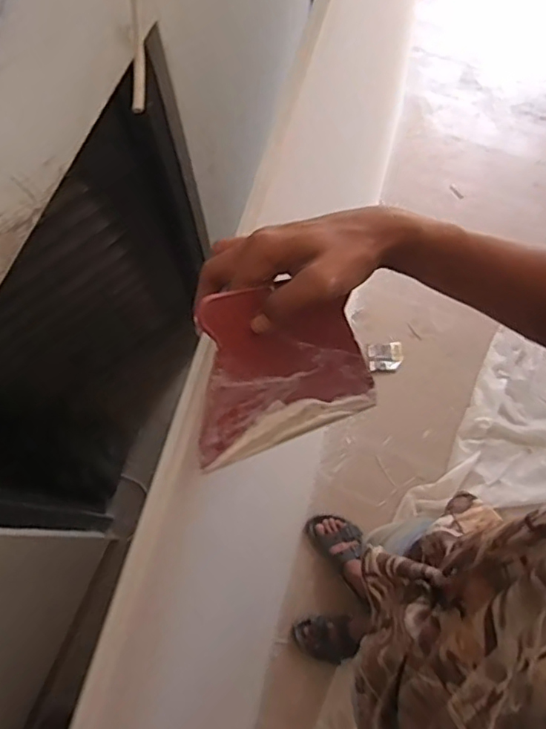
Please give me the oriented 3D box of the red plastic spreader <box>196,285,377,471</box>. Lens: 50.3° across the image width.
[{"bbox_3d":[0.013,-0.002,0.437,0.158,0.007,0.117,-17,108,-33],"label":"red plastic spreader"}]

